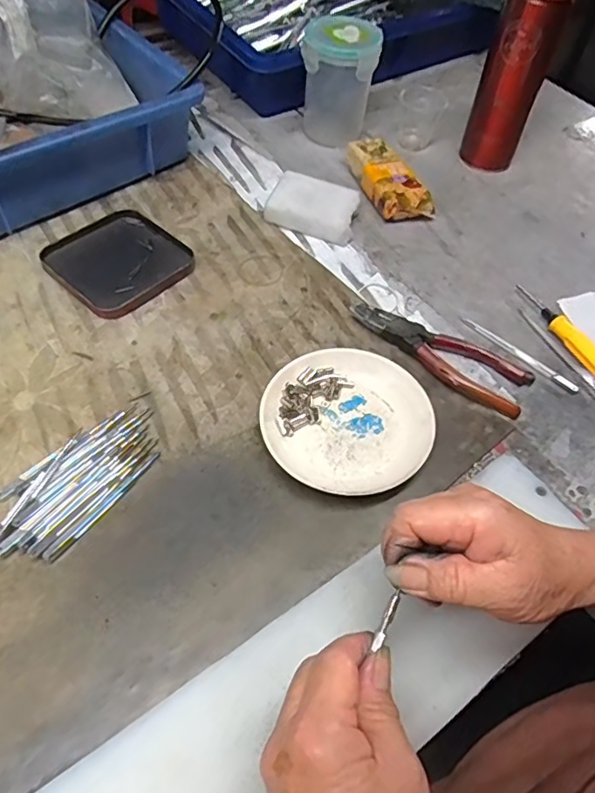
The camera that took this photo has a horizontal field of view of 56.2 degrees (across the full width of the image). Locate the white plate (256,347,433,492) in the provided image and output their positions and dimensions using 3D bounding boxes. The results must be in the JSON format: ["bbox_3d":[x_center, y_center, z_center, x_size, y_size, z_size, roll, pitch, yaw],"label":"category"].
[{"bbox_3d":[0.034,0.016,0.397,0.117,0.021,0.110,2,54,-3],"label":"white plate"}]

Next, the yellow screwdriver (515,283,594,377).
[{"bbox_3d":[0.225,-0.057,0.470,0.017,0.013,0.117,-18,58,-17],"label":"yellow screwdriver"}]

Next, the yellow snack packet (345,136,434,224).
[{"bbox_3d":[0.091,-0.220,0.570,0.047,0.035,0.109,-17,57,-16],"label":"yellow snack packet"}]

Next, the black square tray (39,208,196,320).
[{"bbox_3d":[-0.157,-0.120,0.489,0.106,0.013,0.103,37,60,20],"label":"black square tray"}]

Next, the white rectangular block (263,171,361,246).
[{"bbox_3d":[0.017,-0.184,0.540,0.083,0.024,0.057,17,55,8],"label":"white rectangular block"}]

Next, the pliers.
[{"bbox_3d":[0.111,-0.036,0.449,0.151,0.014,0.047,28,57,15],"label":"pliers"}]

